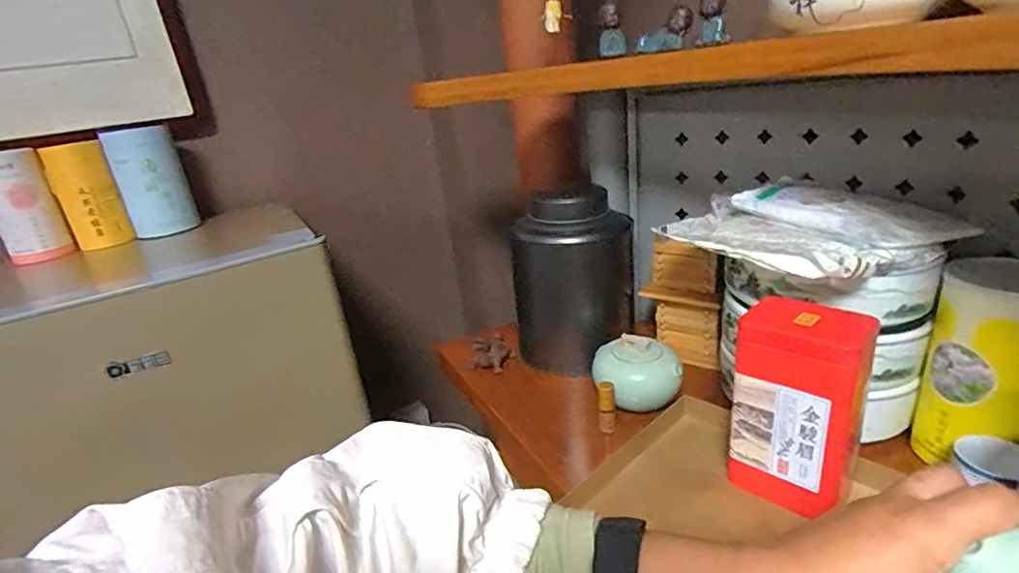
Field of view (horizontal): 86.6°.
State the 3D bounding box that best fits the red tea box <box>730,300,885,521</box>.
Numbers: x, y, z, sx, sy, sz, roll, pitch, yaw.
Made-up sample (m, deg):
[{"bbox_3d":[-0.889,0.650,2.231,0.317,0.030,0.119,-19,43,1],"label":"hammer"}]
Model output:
[{"bbox_3d":[0.260,0.105,0.492,0.100,0.165,0.078,12,29,39],"label":"red tea box"}]

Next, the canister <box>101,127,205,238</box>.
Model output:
[{"bbox_3d":[-0.583,-0.169,0.884,0.097,0.170,0.083,-19,25,-26],"label":"canister"}]

